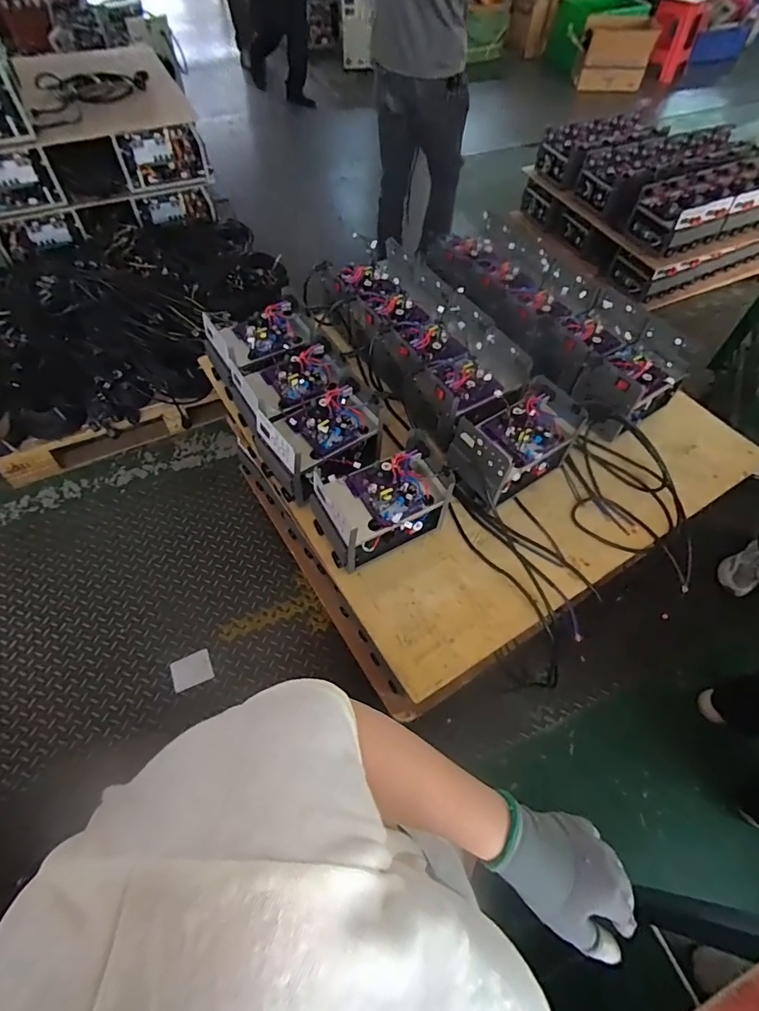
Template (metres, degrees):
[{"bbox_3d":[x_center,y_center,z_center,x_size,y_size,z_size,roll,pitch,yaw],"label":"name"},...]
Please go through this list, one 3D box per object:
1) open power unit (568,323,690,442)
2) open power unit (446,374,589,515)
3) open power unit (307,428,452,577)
[{"bbox_3d":[0.613,-0.308,1.171,0.284,0.158,0.176,-35,64,-21],"label":"open power unit"},{"bbox_3d":[0.302,-0.132,1.066,0.268,0.170,0.162,-34,64,-20],"label":"open power unit"},{"bbox_3d":[0.003,0.003,0.973,0.258,0.159,0.159,-20,60,-13],"label":"open power unit"}]

